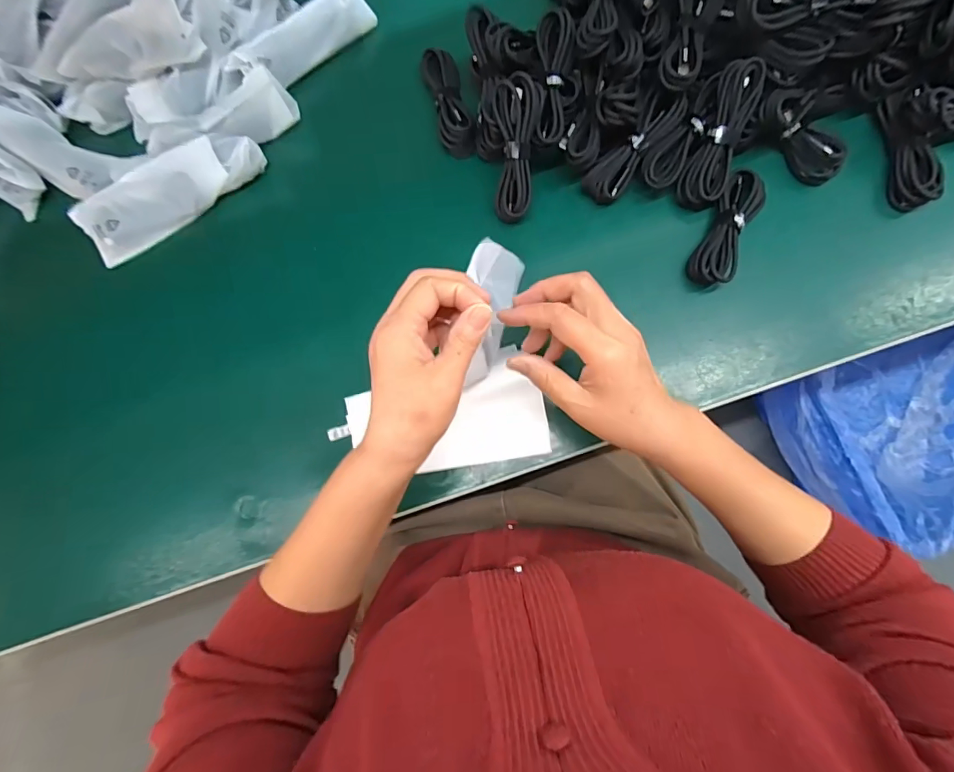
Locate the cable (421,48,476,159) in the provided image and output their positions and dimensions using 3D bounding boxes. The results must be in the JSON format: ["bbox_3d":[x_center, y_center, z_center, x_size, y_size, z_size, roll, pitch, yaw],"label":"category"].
[{"bbox_3d":[-0.027,-0.273,0.436,0.033,0.017,0.110,-15,80,3],"label":"cable"}]

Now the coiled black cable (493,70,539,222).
[{"bbox_3d":[0.032,-0.202,0.394,0.035,0.018,0.111,2,113,5],"label":"coiled black cable"}]

